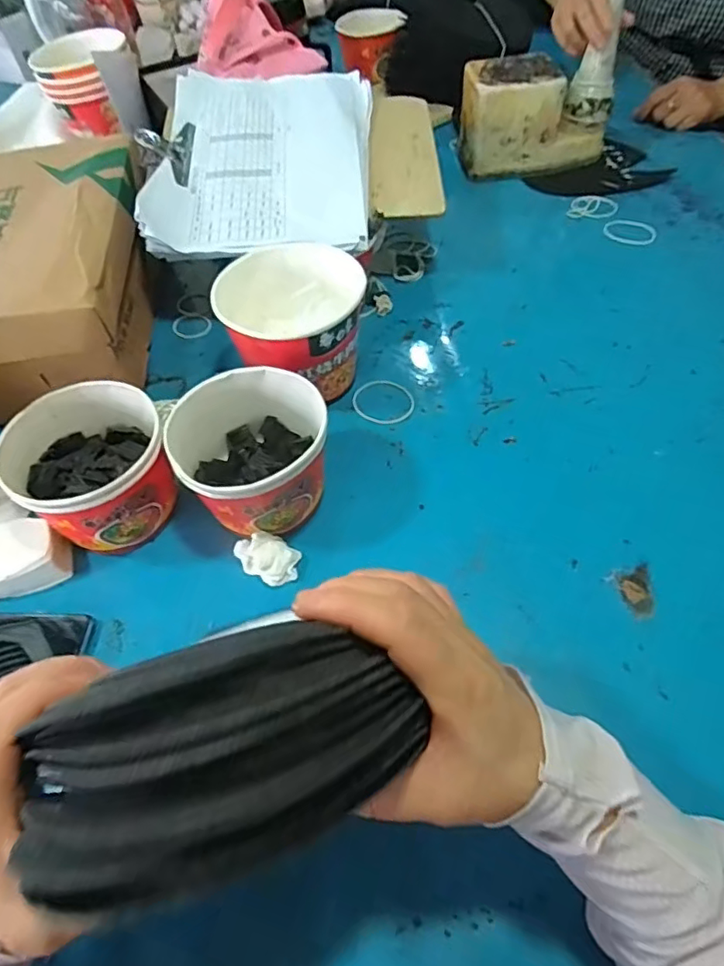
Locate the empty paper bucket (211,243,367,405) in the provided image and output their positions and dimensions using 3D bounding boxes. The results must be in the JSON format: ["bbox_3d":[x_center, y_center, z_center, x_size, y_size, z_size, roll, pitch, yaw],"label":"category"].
[{"bbox_3d":[-0.061,-0.132,0.525,0.106,0.110,0.110,-28,55,-16],"label":"empty paper bucket"}]

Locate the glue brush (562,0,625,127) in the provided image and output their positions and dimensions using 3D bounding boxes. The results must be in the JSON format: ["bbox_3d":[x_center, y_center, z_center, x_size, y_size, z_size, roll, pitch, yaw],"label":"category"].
[{"bbox_3d":[0.302,-0.544,0.730,0.061,0.150,0.057,10,55,11],"label":"glue brush"}]

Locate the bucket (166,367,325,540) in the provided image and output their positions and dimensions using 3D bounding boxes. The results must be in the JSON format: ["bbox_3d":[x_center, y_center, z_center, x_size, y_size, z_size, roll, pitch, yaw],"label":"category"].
[{"bbox_3d":[-0.085,-0.017,0.454,0.098,0.090,0.115,-31,56,-18],"label":"bucket"}]

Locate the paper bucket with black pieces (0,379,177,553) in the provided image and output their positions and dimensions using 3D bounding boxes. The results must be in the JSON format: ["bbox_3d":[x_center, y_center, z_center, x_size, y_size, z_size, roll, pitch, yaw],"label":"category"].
[{"bbox_3d":[-0.207,-0.006,0.454,0.103,0.095,0.108,-3,52,3],"label":"paper bucket with black pieces"}]

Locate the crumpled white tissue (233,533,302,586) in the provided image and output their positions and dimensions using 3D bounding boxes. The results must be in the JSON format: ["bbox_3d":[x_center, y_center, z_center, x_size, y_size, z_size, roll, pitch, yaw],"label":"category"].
[{"bbox_3d":[-0.074,0.056,0.437,0.049,0.023,0.030,20,57,19],"label":"crumpled white tissue"}]

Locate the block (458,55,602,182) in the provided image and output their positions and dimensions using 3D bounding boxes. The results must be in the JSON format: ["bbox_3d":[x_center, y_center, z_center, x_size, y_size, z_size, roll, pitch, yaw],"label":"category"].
[{"bbox_3d":[0.230,-0.501,0.780,0.187,0.117,0.097,-11,52,-3],"label":"block"}]

